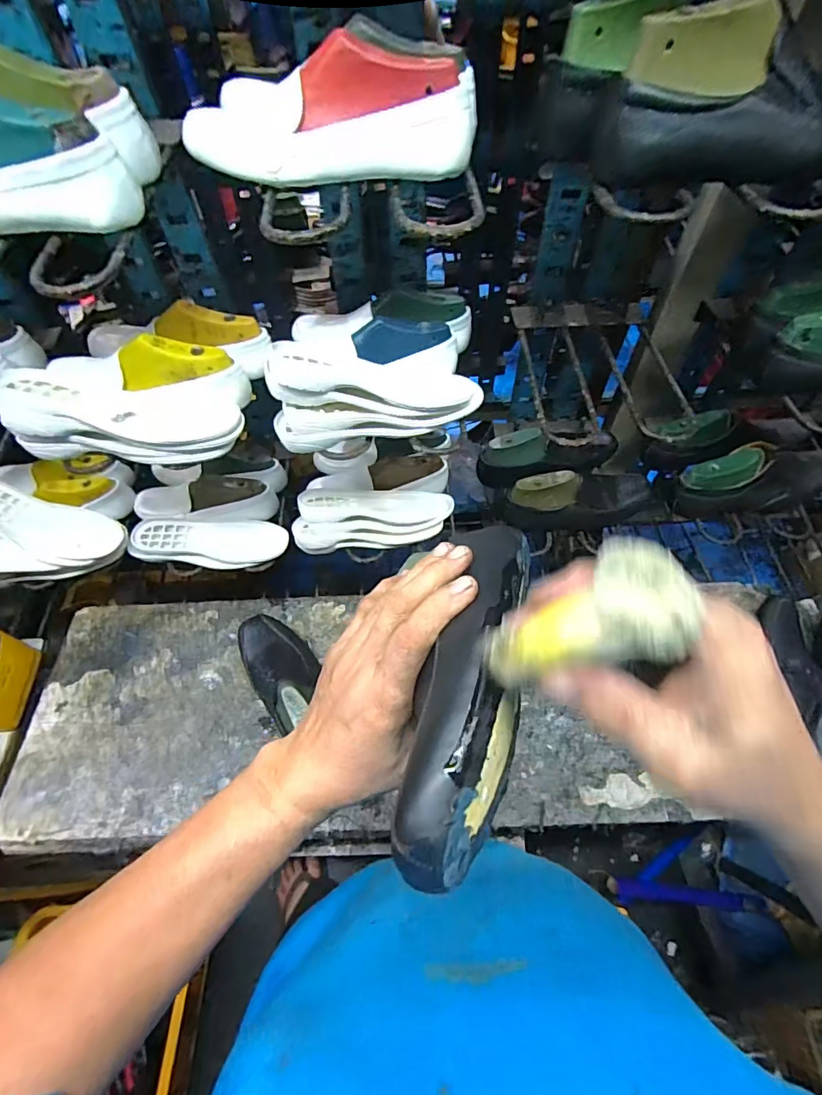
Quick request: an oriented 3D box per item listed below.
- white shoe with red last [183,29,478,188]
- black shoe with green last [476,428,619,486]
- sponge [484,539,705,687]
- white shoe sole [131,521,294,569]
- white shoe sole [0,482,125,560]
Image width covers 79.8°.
[{"bbox_3d":[-0.072,-0.375,0.422,0.242,0.075,0.092,-3,58,-1],"label":"white shoe with red last"},{"bbox_3d":[0.248,-0.166,0.871,0.252,0.090,0.077,-14,59,-7],"label":"black shoe with green last"},{"bbox_3d":[0.066,0.030,0.205,0.022,0.093,0.046,21,52,-31],"label":"sponge"},{"bbox_3d":[-0.332,-0.006,0.817,0.243,0.049,0.083,-4,58,-1],"label":"white shoe sole"},{"bbox_3d":[-0.588,-0.041,0.776,0.234,0.053,0.083,14,60,10],"label":"white shoe sole"}]

